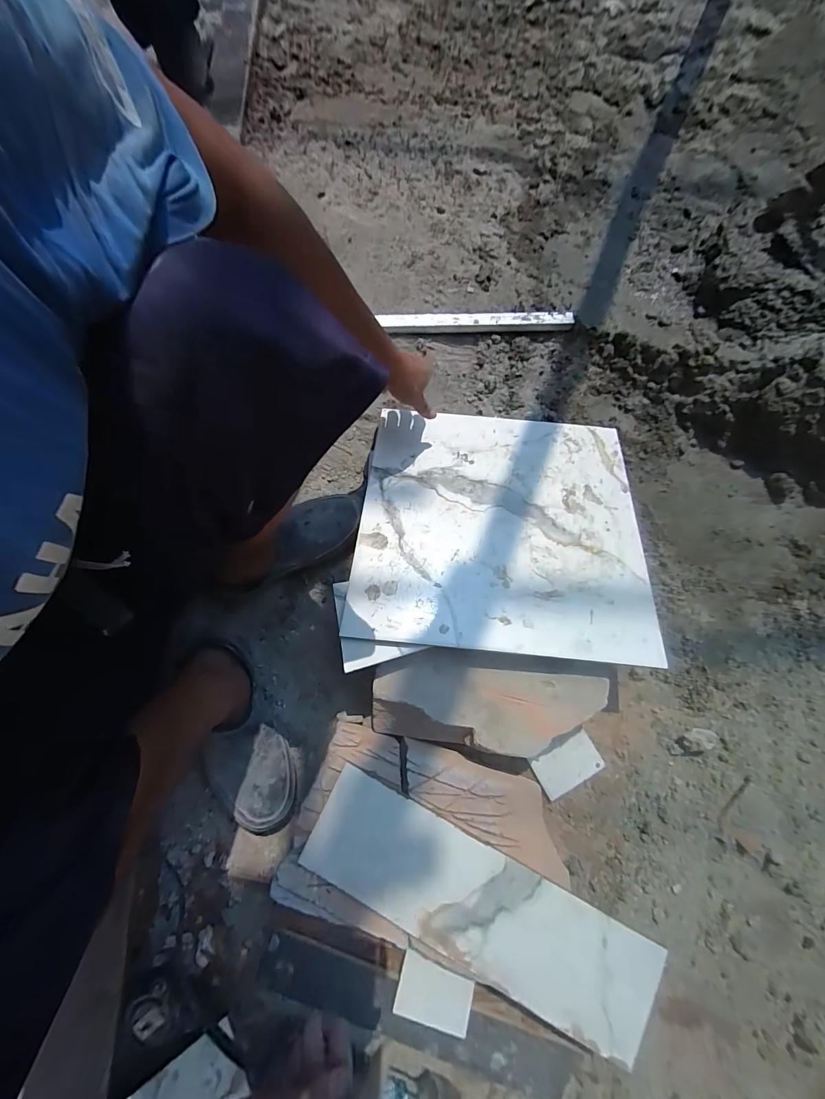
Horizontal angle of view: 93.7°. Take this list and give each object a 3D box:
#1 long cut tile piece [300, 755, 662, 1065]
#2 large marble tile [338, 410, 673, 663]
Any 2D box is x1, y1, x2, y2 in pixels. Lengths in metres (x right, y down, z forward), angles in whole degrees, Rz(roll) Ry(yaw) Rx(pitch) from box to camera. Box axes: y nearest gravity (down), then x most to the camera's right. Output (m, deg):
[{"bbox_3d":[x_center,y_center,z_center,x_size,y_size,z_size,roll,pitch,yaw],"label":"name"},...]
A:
[{"bbox_3d":[0.066,0.401,0.435,0.387,0.013,0.118,25,79,9],"label":"long cut tile piece"},{"bbox_3d":[0.126,-0.048,0.564,0.390,0.011,0.390,5,61,1],"label":"large marble tile"}]

